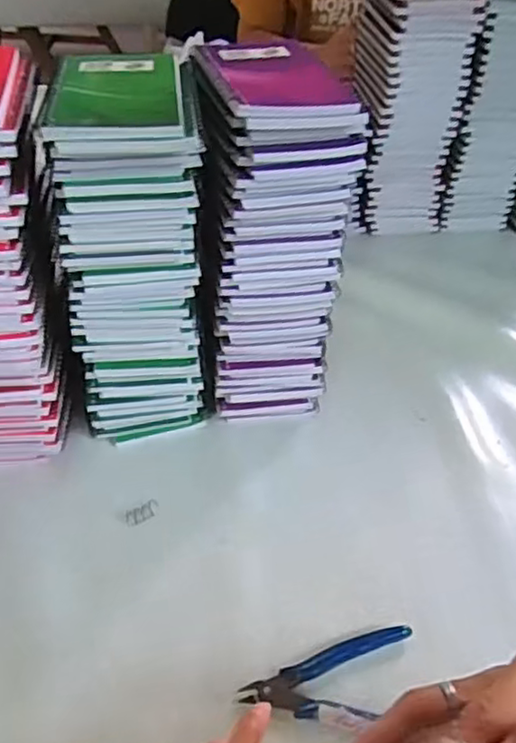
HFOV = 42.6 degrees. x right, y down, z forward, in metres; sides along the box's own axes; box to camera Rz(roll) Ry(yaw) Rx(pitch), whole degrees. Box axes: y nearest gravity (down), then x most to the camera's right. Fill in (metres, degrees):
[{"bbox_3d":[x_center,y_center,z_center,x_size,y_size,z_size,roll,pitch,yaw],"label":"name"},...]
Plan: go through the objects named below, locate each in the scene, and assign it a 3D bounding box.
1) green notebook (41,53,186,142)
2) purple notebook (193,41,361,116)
[{"bbox_3d":[-0.090,-0.178,0.422,0.080,0.009,0.122,-3,42,-8],"label":"green notebook"},{"bbox_3d":[0.014,-0.202,0.453,0.097,0.009,0.121,-9,43,-14],"label":"purple notebook"}]

